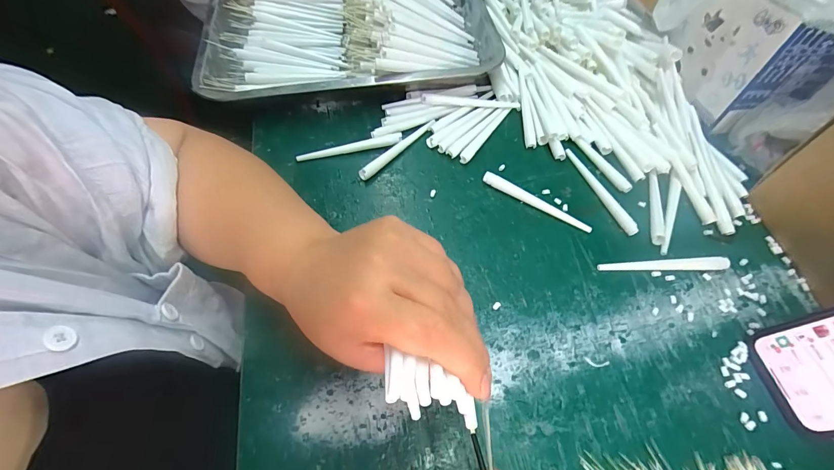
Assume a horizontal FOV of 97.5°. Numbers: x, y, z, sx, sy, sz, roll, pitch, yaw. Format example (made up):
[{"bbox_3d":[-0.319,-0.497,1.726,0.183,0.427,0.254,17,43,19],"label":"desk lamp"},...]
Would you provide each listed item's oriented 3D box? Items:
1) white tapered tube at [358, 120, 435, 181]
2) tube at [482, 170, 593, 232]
[{"bbox_3d":[-0.020,-0.093,0.389,0.010,0.009,0.106,39,66,20],"label":"white tapered tube"},{"bbox_3d":[0.118,-0.034,0.360,0.111,0.011,0.013,28,63,15],"label":"tube"}]

